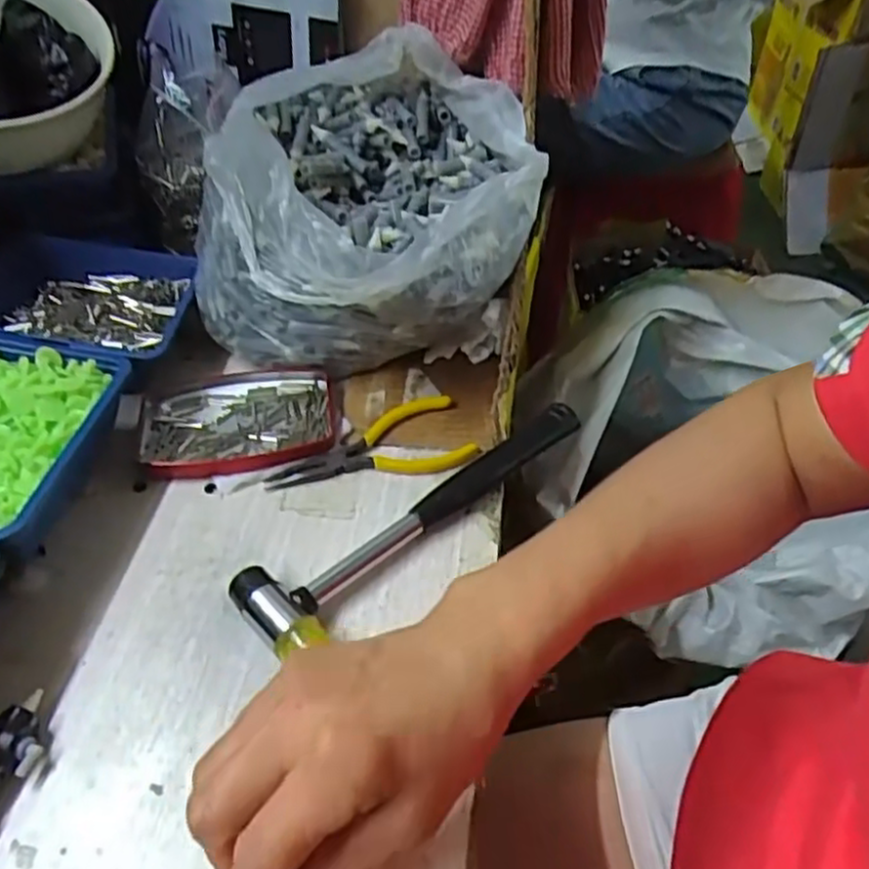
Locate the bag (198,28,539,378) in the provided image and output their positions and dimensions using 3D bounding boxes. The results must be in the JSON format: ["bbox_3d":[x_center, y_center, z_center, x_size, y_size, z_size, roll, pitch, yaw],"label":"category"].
[{"bbox_3d":[-0.056,-0.159,0.503,0.220,0.141,0.235,-11,44,-11],"label":"bag"}]

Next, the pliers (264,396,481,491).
[{"bbox_3d":[-0.040,0.004,0.455,0.125,0.018,0.055,-5,43,-5],"label":"pliers"}]

